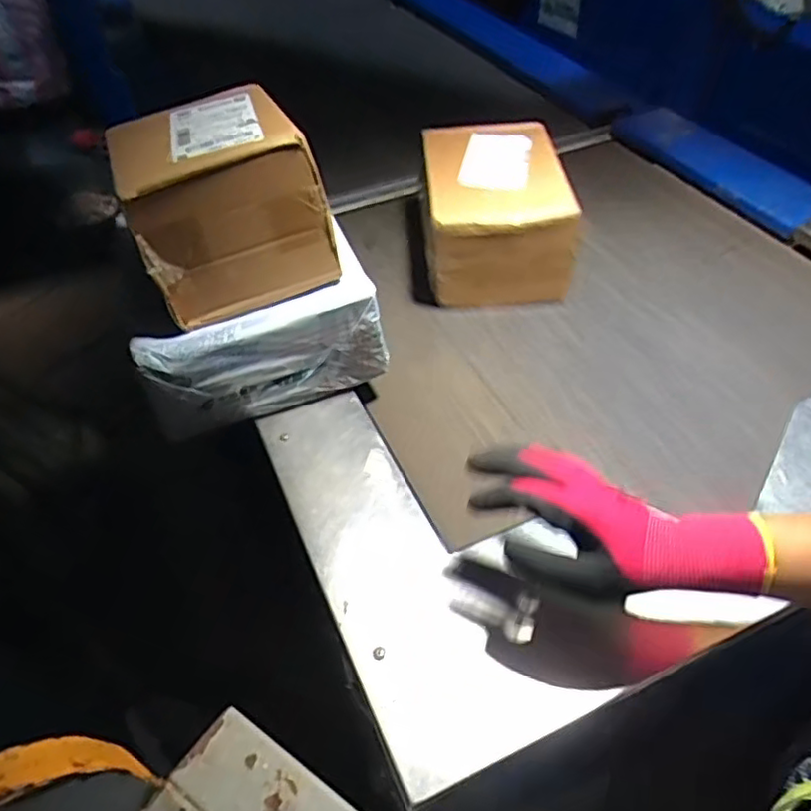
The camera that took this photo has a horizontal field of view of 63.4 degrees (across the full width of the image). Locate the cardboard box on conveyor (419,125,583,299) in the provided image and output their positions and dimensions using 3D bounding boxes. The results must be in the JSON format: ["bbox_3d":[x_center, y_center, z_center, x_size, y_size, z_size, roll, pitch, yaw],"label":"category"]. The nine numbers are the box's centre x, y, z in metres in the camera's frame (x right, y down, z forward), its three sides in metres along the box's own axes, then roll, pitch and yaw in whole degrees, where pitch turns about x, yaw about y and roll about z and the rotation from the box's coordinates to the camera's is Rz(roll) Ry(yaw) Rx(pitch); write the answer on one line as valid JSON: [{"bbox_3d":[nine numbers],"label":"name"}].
[{"bbox_3d":[0.112,-0.245,0.842,0.164,0.148,0.221,-2,47,-1],"label":"cardboard box on conveyor"}]

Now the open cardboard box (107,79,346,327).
[{"bbox_3d":[-0.170,-0.192,0.605,0.157,0.139,0.167,-18,49,-15],"label":"open cardboard box"}]

